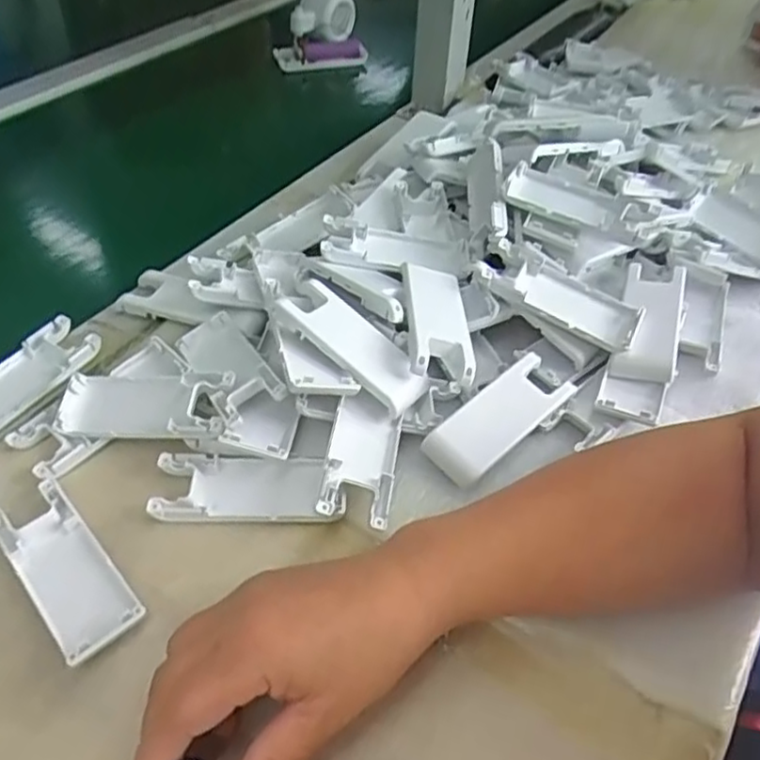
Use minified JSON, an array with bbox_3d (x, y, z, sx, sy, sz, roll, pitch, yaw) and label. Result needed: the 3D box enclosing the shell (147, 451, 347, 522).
[{"bbox_3d":[-0.071,0.058,0.376,0.102,0.018,0.043,4,47,0],"label":"shell"}]

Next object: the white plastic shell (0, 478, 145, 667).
[{"bbox_3d":[-0.158,0.095,0.345,0.038,0.013,0.104,-33,56,-29],"label":"white plastic shell"}]

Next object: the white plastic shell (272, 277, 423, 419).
[{"bbox_3d":[-0.015,-0.023,0.407,0.098,0.017,0.039,41,56,11],"label":"white plastic shell"}]

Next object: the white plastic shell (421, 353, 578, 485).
[{"bbox_3d":[0.074,0.022,0.416,0.100,0.016,0.039,-34,81,-25],"label":"white plastic shell"}]

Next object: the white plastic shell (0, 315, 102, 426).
[{"bbox_3d":[-0.226,0.000,0.425,0.048,0.011,0.103,26,51,20],"label":"white plastic shell"}]

